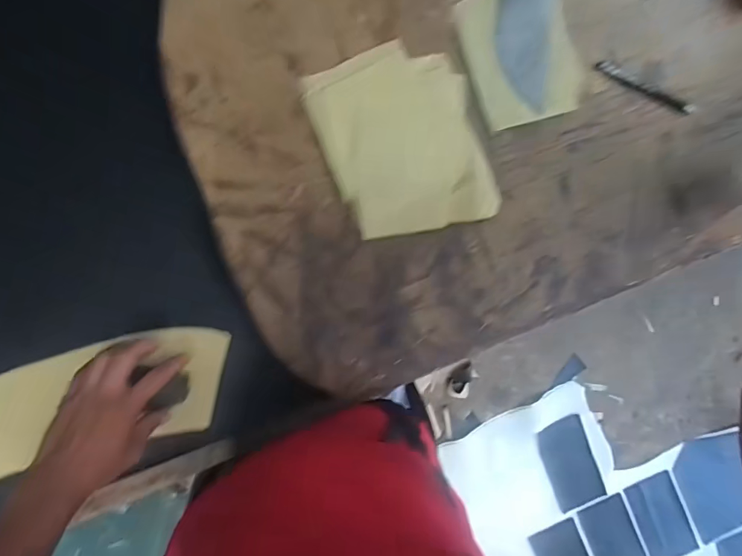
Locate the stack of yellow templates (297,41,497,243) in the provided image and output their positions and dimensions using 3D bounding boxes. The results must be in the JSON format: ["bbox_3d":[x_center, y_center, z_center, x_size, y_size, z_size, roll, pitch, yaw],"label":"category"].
[{"bbox_3d":[0.038,-0.161,0.475,0.178,0.010,0.222,-21,96,-2],"label":"stack of yellow templates"}]

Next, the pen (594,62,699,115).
[{"bbox_3d":[0.336,-0.233,0.487,0.127,0.013,0.012,26,92,-5],"label":"pen"}]

